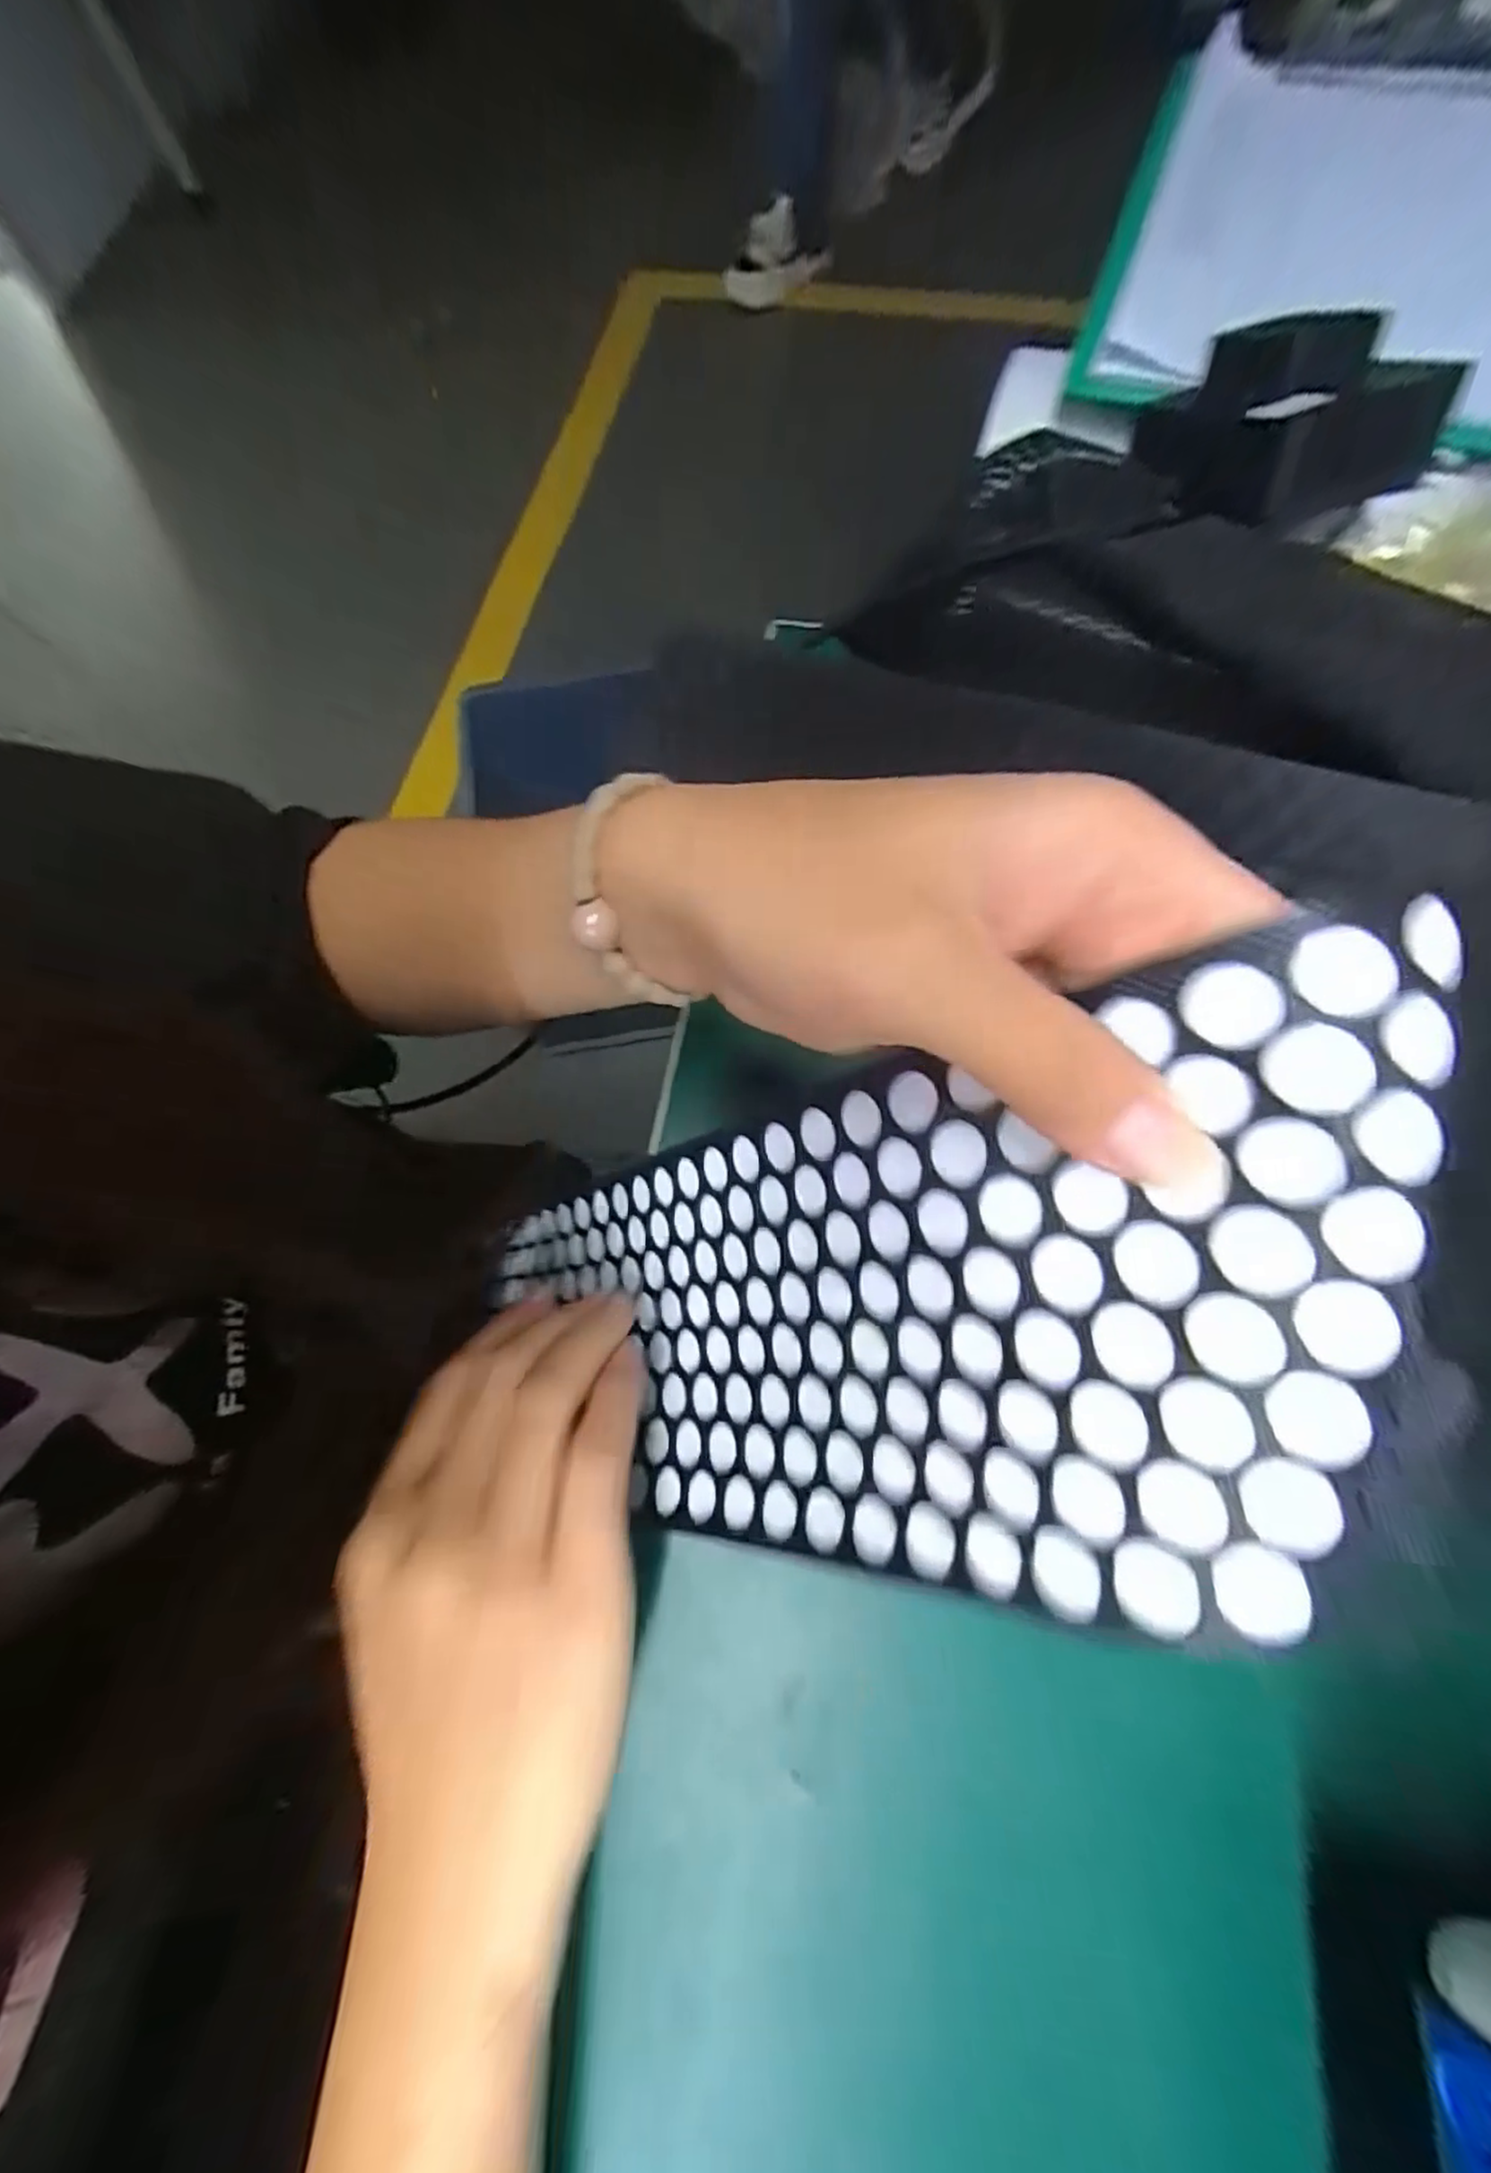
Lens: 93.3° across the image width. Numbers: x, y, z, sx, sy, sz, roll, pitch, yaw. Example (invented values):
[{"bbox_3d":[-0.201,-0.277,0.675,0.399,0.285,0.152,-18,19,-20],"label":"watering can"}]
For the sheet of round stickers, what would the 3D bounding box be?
[{"bbox_3d":[0.010,0.059,0.171,0.018,0.256,0.098,9,66,-41],"label":"sheet of round stickers"}]

